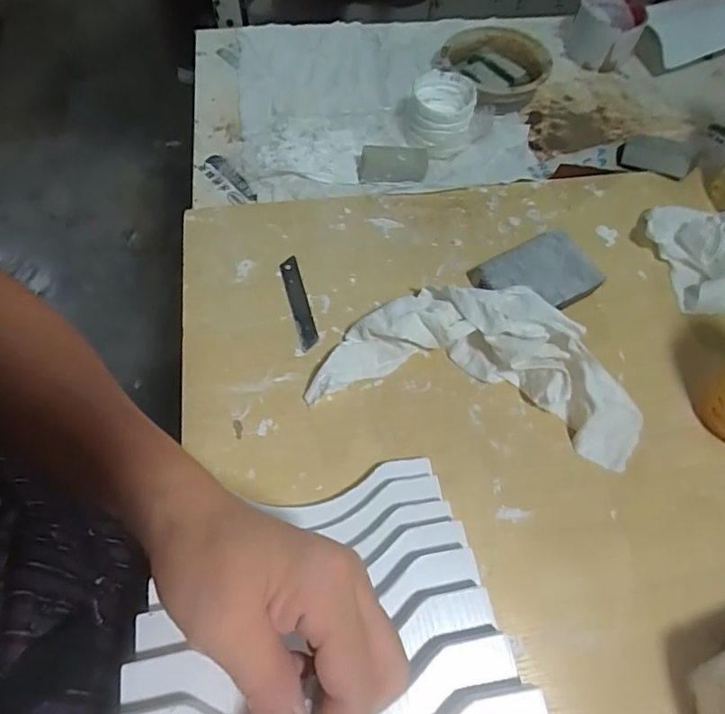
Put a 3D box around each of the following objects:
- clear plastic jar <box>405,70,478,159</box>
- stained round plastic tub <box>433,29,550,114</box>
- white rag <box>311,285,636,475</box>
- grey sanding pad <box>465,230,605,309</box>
[{"bbox_3d":[0.081,-0.256,0.535,0.072,0.050,0.073,14,64,4],"label":"clear plastic jar"},{"bbox_3d":[0.154,-0.338,0.584,0.119,0.032,0.109,1,64,-3],"label":"stained round plastic tub"},{"bbox_3d":[0.099,-0.003,0.406,0.259,0.060,0.127,13,64,3],"label":"white rag"},{"bbox_3d":[0.157,-0.072,0.460,0.101,0.030,0.070,-24,68,-14],"label":"grey sanding pad"}]

